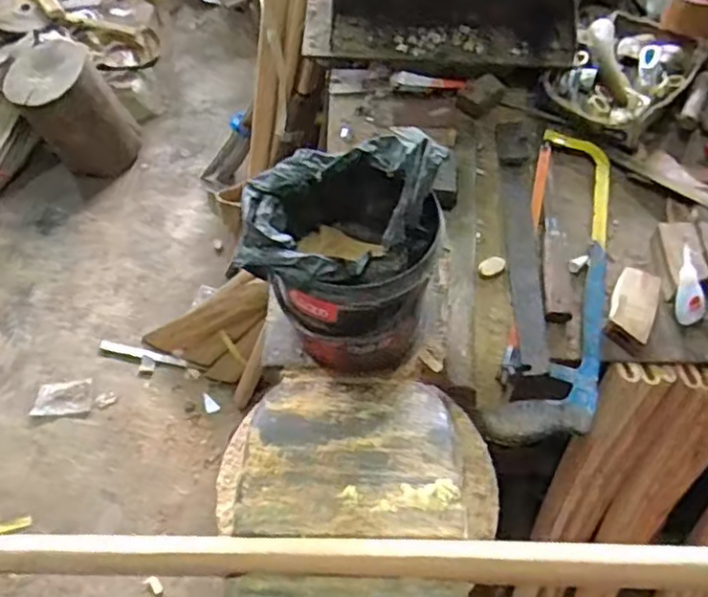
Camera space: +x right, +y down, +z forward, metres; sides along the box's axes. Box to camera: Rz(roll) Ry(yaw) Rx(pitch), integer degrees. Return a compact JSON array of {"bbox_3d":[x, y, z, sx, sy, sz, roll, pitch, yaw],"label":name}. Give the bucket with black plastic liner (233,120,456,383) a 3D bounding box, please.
[{"bbox_3d":[-0.005,-0.040,0.488,0.127,0.152,0.133,0,60,0],"label":"bucket with black plastic liner"}]

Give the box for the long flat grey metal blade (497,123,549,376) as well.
[{"bbox_3d":[0.204,-0.076,0.781,0.042,0.011,0.356,-1,58,8],"label":"long flat grey metal blade"}]

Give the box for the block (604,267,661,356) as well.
[{"bbox_3d":[0.308,0.011,0.722,0.044,0.022,0.093,20,62,11],"label":"block"}]

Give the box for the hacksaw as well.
[{"bbox_3d":[0.247,-0.037,0.772,0.099,0.021,0.400,13,60,7],"label":"hacksaw"}]

